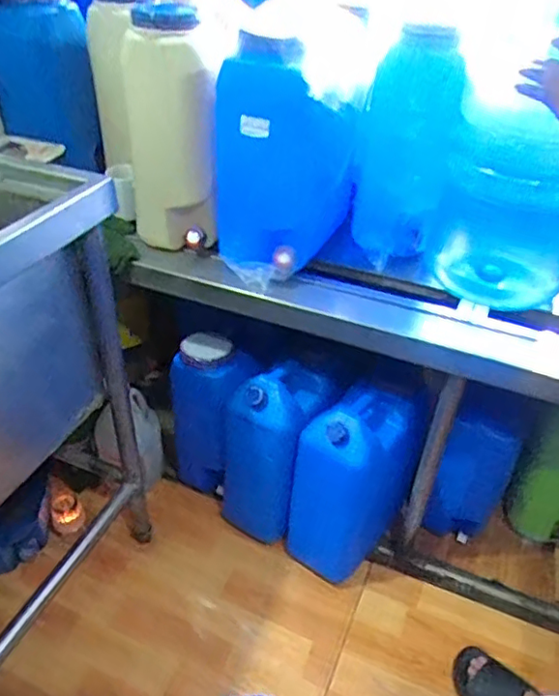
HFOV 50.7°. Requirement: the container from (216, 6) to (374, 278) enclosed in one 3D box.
[{"bbox_3d":[0.015,-0.351,1.038,0.178,0.360,0.264,19,41,20],"label":"container"}]

